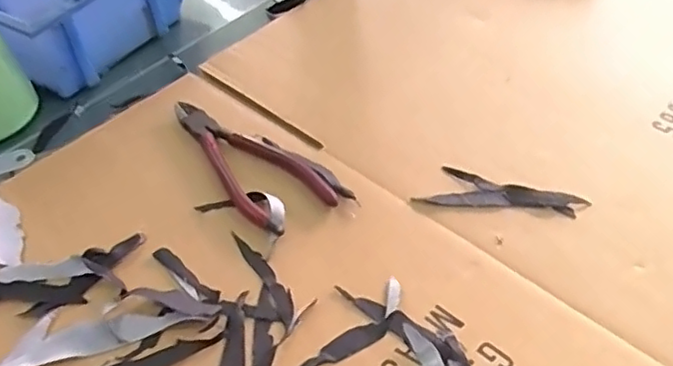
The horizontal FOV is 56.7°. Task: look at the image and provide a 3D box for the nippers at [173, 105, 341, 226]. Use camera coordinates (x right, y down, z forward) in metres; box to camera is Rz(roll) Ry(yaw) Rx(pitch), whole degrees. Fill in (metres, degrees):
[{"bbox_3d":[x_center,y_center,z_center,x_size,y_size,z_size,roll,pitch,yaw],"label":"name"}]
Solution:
[{"bbox_3d":[-0.062,-0.023,0.447,0.058,0.011,0.144,-26,51,-20],"label":"nippers"}]

